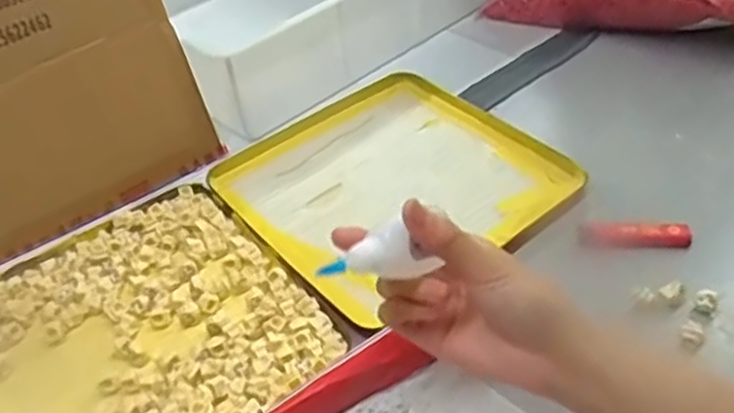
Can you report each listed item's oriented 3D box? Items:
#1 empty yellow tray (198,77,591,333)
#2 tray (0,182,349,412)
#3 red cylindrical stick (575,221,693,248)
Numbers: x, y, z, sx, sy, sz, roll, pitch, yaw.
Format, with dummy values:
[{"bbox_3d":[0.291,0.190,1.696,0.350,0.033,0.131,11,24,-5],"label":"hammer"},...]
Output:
[{"bbox_3d":[0.014,-0.025,0.609,0.234,0.027,0.249,-32,46,-25],"label":"empty yellow tray"},{"bbox_3d":[-0.167,0.089,0.492,0.233,0.022,0.236,-32,46,-24],"label":"tray"},{"bbox_3d":[0.200,0.019,0.533,0.079,0.016,0.016,2,42,11],"label":"red cylindrical stick"}]

